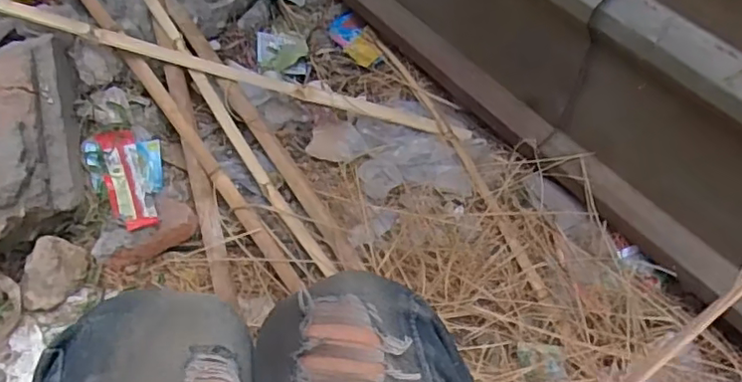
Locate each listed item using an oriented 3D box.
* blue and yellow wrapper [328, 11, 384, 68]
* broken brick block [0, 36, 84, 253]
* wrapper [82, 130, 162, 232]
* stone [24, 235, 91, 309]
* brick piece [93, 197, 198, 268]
[{"bbox_3d":[-0.032,-0.297,1.176,0.066,0.016,0.166,-17,55,-19],"label":"blue and yellow wrapper"},{"bbox_3d":[-0.502,-0.081,0.834,0.147,0.103,0.347,-9,53,-14],"label":"broken brick block"},{"bbox_3d":[-0.361,-0.014,0.902,0.103,0.042,0.204,-16,55,-18],"label":"wrapper"},{"bbox_3d":[-0.428,0.109,0.812,0.068,0.043,0.088,1,51,-5],"label":"stone"},{"bbox_3d":[-0.325,0.060,0.863,0.144,0.039,0.070,-23,57,-23],"label":"brick piece"}]

